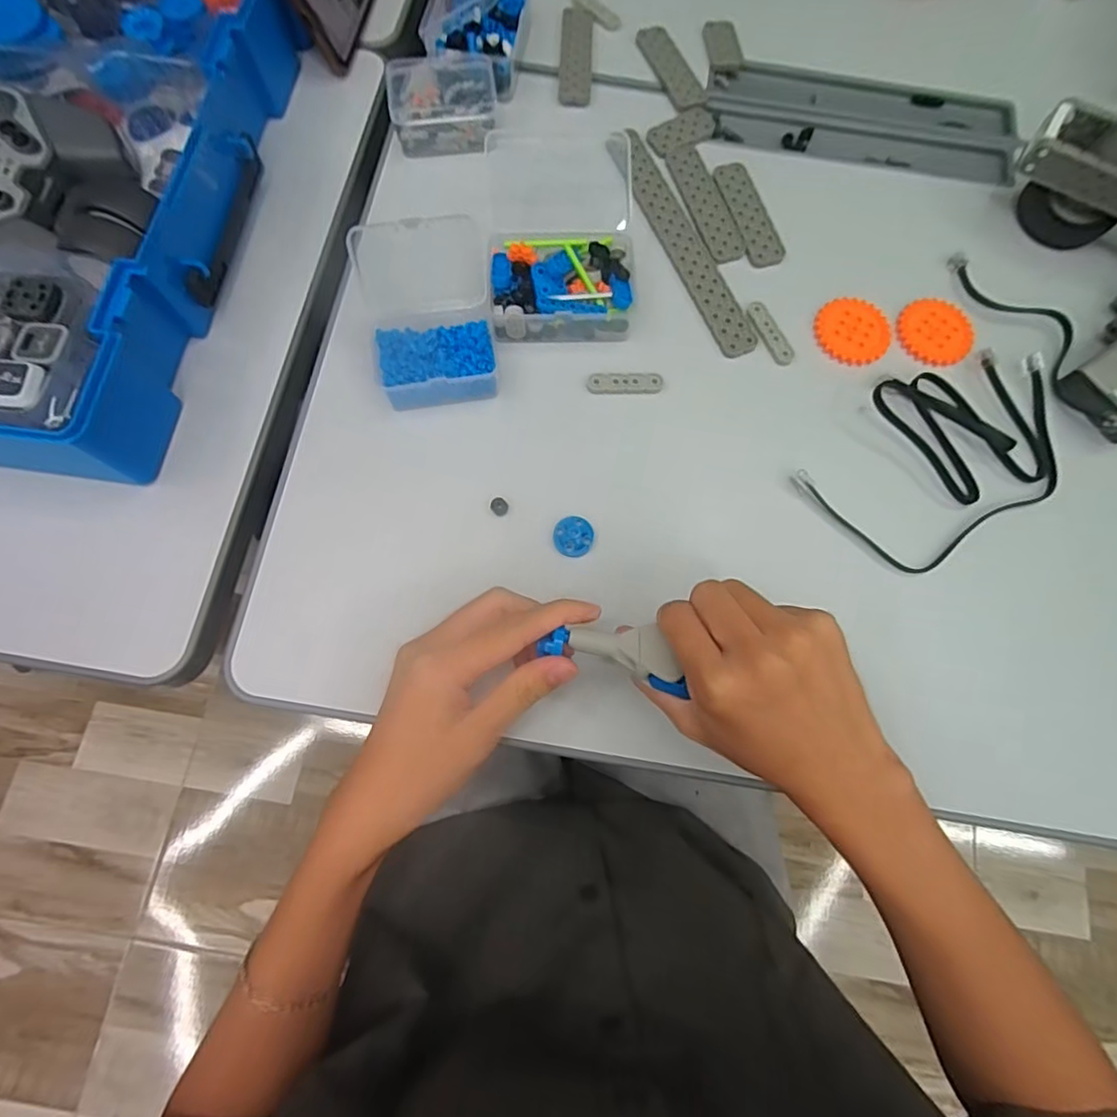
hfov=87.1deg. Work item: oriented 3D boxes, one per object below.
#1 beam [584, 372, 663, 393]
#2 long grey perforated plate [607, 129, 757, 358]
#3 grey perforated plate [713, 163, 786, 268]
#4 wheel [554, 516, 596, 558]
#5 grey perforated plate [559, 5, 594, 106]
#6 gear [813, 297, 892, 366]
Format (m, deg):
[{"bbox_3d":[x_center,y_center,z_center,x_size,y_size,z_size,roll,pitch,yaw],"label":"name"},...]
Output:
[{"bbox_3d":[0.044,-0.114,0.384,0.049,0.006,0.011,-1,74,-2],"label":"beam"},{"bbox_3d":[0.085,-0.228,0.417,0.027,0.004,0.200,-23,77,-7],"label":"long grey perforated plate"},{"bbox_3d":[0.136,-0.249,0.423,0.027,0.005,0.088,-17,75,-6],"label":"grey perforated plate"},{"bbox_3d":[0.009,-0.013,0.355,0.024,0.005,0.024,0,74,-2],"label":"wheel"},{"bbox_3d":[0.015,-0.397,0.463,0.025,0.011,0.101,3,74,-1],"label":"grey perforated plate"},{"bbox_3d":[0.200,-0.156,0.398,0.048,0.004,0.052,0,74,-2],"label":"gear"}]

